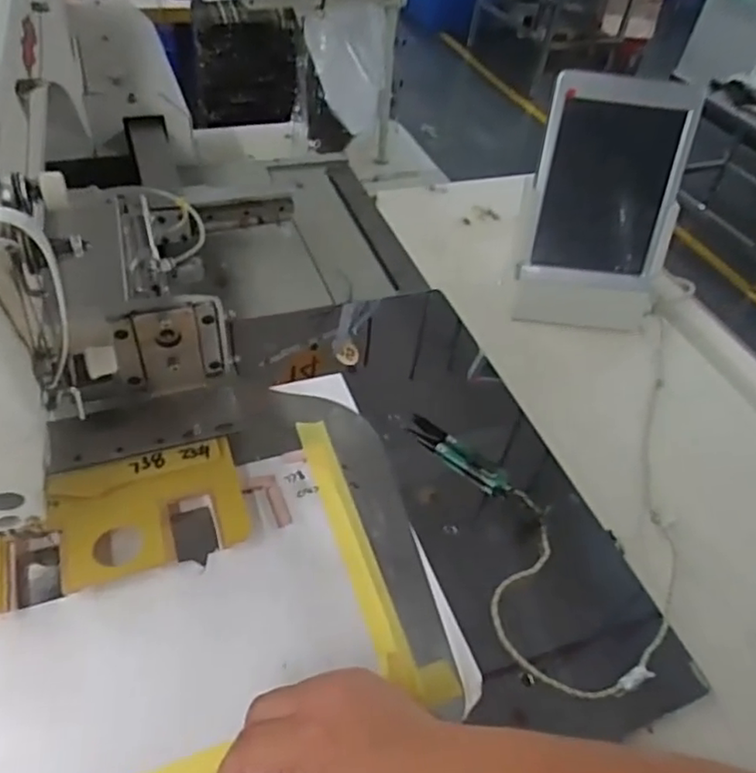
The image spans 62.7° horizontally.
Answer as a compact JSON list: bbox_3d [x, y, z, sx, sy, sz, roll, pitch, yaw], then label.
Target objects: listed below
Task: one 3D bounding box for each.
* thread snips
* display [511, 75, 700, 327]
[{"bbox_3d":[0.069,0.060,0.544,0.102,0.006,0.028,38,53,25],"label":"thread snips"},{"bbox_3d":[0.236,-0.178,0.661,0.162,0.241,0.099,6,47,1],"label":"display"}]

